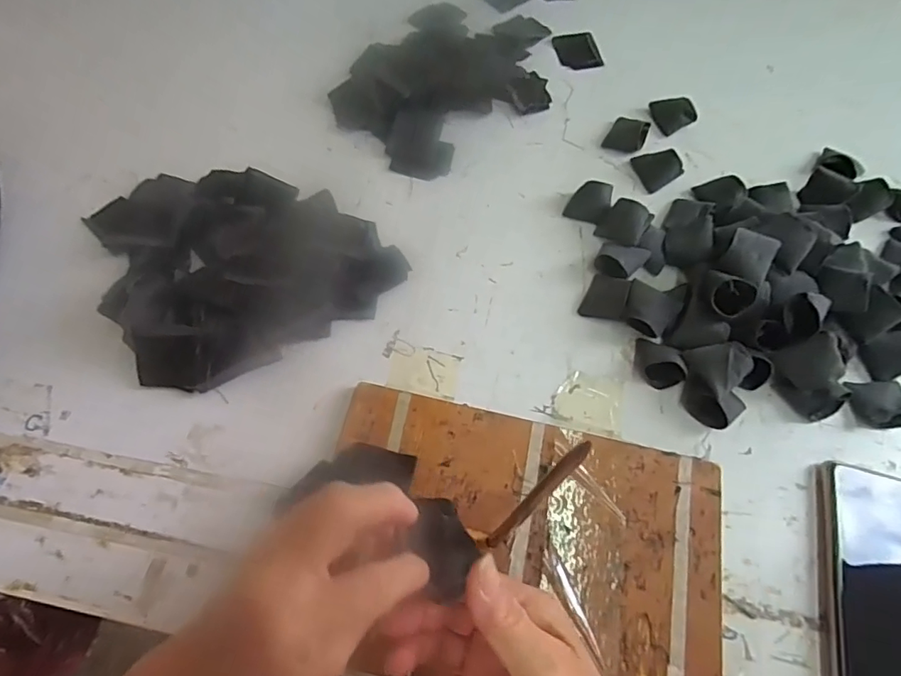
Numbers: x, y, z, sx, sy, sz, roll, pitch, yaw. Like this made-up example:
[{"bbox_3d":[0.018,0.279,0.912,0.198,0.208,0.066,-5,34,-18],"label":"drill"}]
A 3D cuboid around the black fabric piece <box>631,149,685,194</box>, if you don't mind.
[{"bbox_3d":[0.198,-0.165,0.490,0.029,0.024,0.038,-17,66,-11],"label":"black fabric piece"}]

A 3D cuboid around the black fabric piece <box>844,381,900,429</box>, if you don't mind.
[{"bbox_3d":[0.336,0.050,0.398,0.041,0.019,0.037,3,64,-1],"label":"black fabric piece"}]

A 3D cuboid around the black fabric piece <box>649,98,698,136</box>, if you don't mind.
[{"bbox_3d":[0.227,-0.231,0.524,0.036,0.018,0.036,-17,66,-11],"label":"black fabric piece"}]

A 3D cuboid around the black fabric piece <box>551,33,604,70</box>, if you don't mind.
[{"bbox_3d":[0.142,-0.322,0.574,0.047,0.004,0.053,-12,70,-4],"label":"black fabric piece"}]

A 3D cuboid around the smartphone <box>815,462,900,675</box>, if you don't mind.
[{"bbox_3d":[0.291,0.168,0.344,0.078,0.012,0.160,16,65,5],"label":"smartphone"}]

